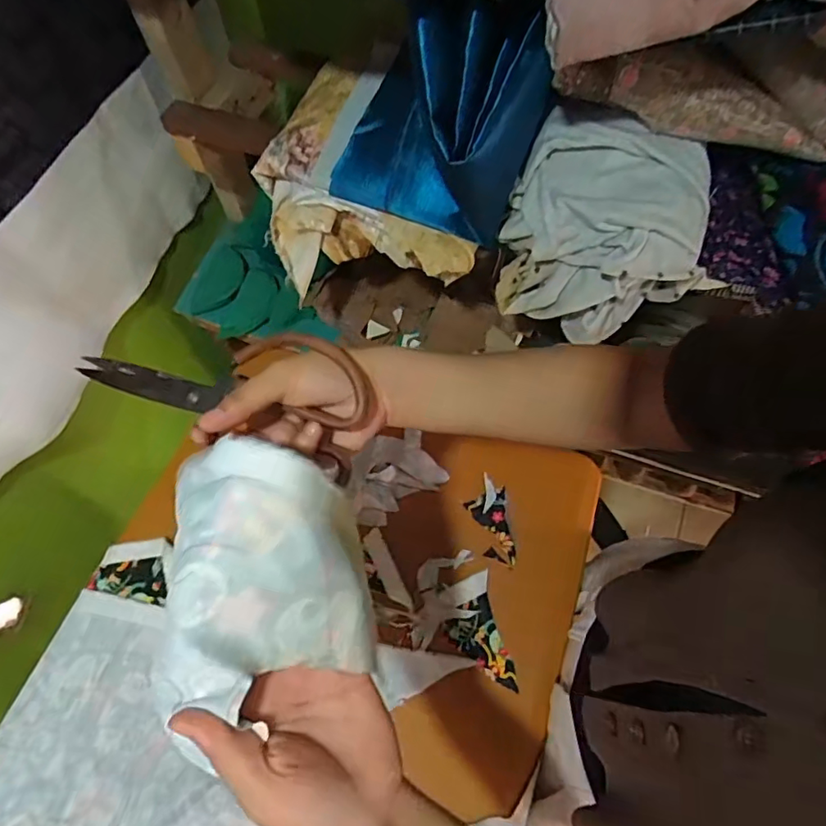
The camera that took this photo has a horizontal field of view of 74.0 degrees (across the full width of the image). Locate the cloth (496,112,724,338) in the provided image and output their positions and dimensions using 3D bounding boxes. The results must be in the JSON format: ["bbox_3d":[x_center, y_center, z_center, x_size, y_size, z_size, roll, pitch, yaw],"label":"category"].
[{"bbox_3d":[0.192,-0.181,0.558,0.191,0.164,0.132,14,66,7],"label":"cloth"}]

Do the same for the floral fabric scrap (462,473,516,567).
[{"bbox_3d":[0.085,0.120,0.609,0.043,0.006,0.101,-6,65,-2],"label":"floral fabric scrap"}]

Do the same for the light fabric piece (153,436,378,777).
[{"bbox_3d":[-0.070,0.080,0.280,0.086,0.068,0.110,-6,65,-2],"label":"light fabric piece"}]

